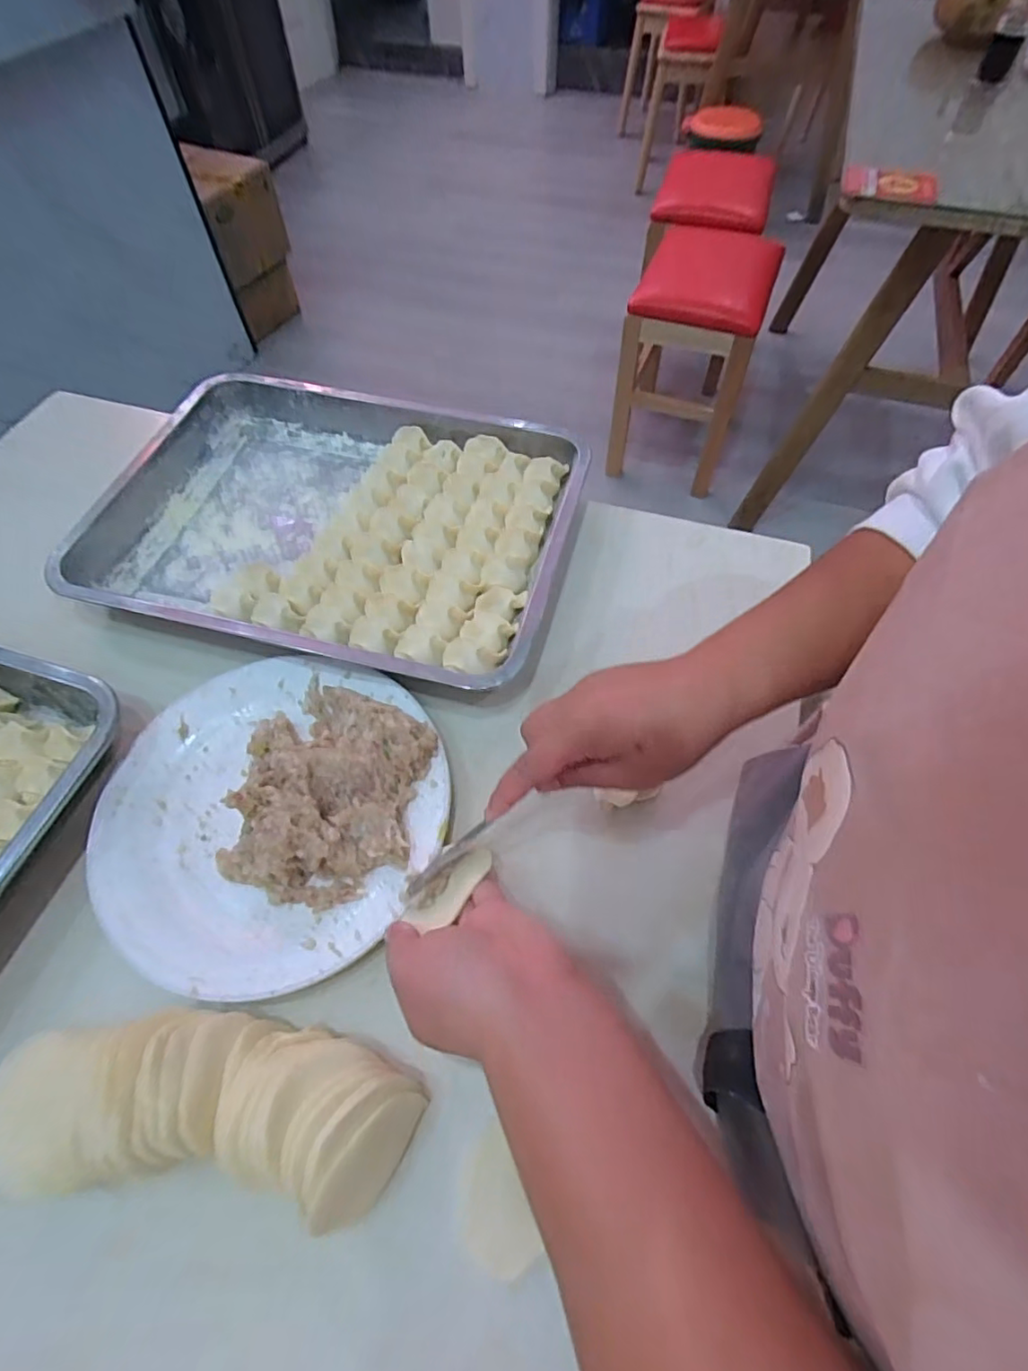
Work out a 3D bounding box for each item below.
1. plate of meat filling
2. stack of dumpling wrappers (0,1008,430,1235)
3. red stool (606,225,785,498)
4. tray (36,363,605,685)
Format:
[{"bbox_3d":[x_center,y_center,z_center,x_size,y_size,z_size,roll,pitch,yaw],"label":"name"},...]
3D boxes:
[{"bbox_3d":[-0.158,0.075,0.389,0.217,0.037,0.220,0,58,0],"label":"plate of meat filling"},{"bbox_3d":[-0.155,0.214,0.302,0.209,0.048,0.081,5,59,3],"label":"stack of dumpling wrappers"},{"bbox_3d":[0.450,-0.840,1.526,0.298,0.442,0.382,18,60,11],"label":"red stool"},{"bbox_3d":[-0.154,-0.147,0.520,0.400,0.047,0.288,12,59,8],"label":"tray"}]

